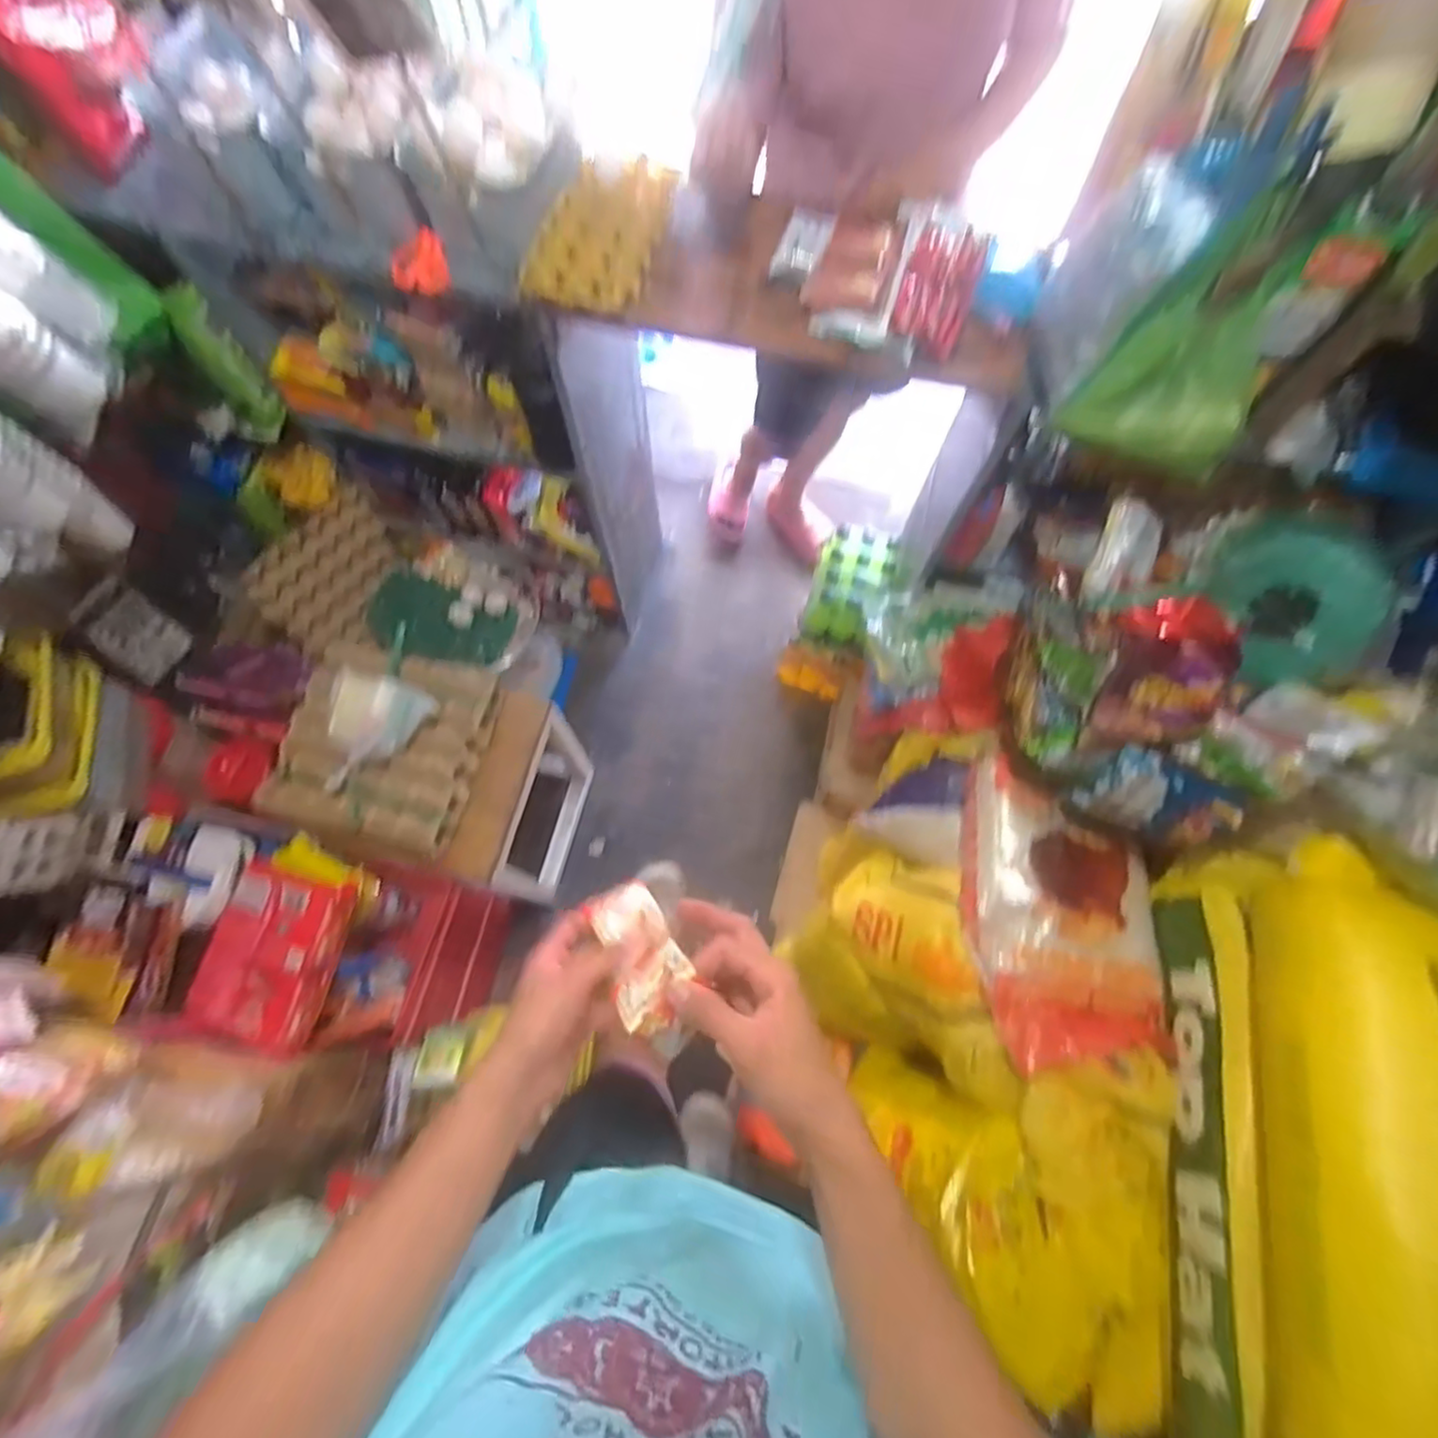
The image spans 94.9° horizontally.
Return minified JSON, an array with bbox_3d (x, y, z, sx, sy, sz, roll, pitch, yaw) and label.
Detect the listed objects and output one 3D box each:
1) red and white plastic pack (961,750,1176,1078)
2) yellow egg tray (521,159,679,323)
[{"bbox_3d":[0.450,0.249,0.870,0.233,0.076,0.389,9,69,2],"label":"red and white plastic pack"},{"bbox_3d":[-0.147,-0.639,0.854,0.147,0.035,0.262,13,69,4],"label":"yellow egg tray"}]

